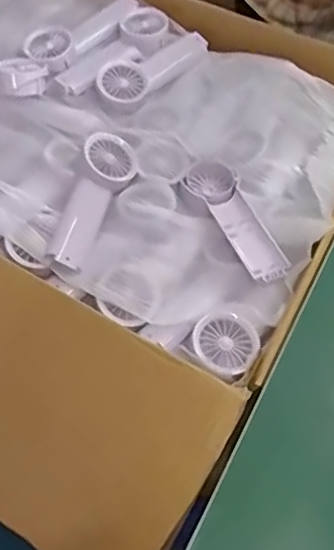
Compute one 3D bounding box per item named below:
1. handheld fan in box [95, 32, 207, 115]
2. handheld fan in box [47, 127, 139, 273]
[{"bbox_3d":[-0.012,-0.260,0.724,0.168,0.030,0.067,-38,65,-22],"label":"handheld fan in box"},{"bbox_3d":[-0.080,-0.083,0.604,0.061,0.043,0.172,13,58,7],"label":"handheld fan in box"}]

